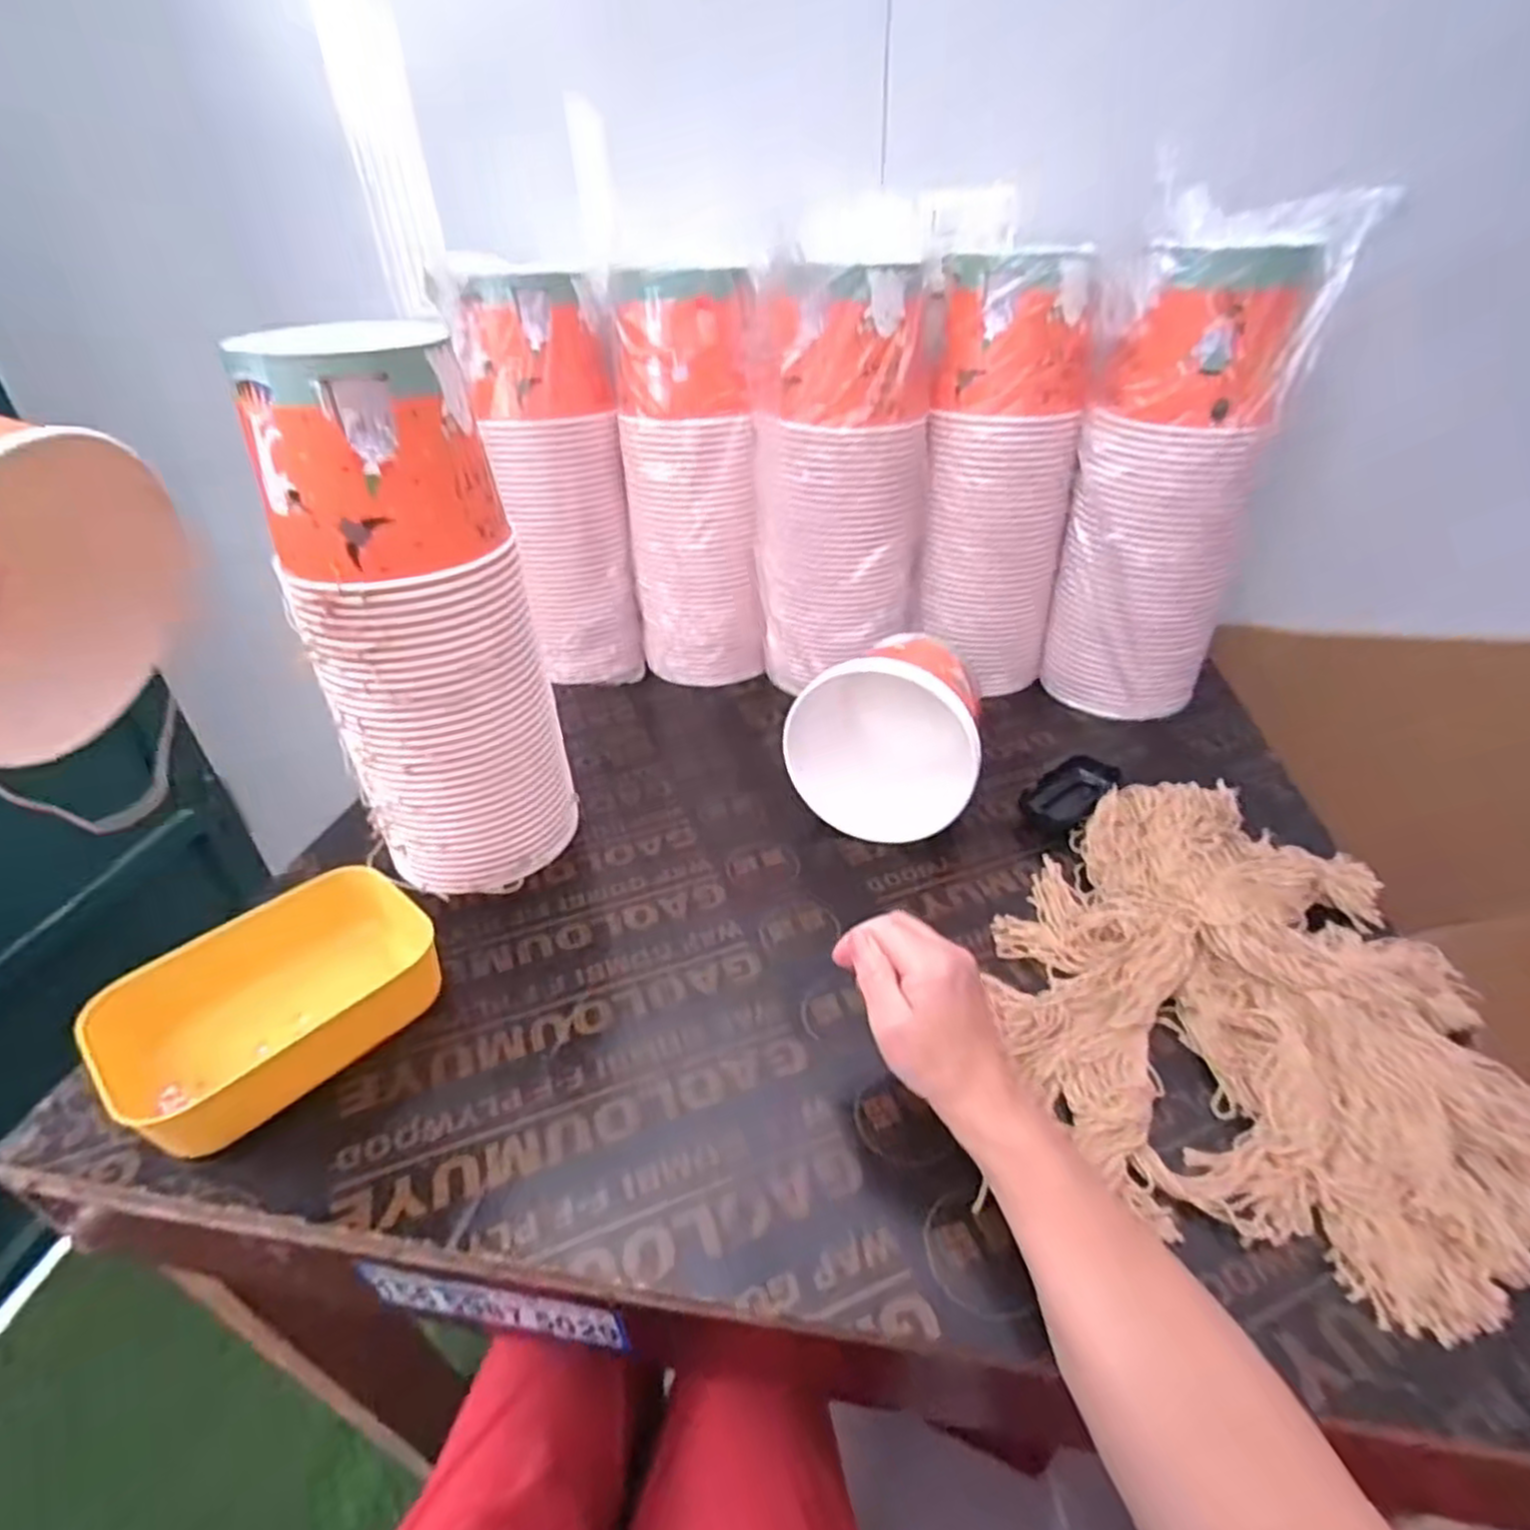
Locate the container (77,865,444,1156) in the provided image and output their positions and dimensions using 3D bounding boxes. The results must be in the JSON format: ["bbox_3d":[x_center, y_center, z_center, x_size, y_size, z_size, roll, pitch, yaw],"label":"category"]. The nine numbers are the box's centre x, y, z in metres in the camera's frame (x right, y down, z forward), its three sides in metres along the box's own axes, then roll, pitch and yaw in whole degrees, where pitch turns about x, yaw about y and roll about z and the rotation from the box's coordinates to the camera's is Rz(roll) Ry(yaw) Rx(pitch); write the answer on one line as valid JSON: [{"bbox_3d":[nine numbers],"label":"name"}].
[{"bbox_3d":[-0.331,0.158,0.519,0.140,0.063,0.204,24,42,32],"label":"container"}]

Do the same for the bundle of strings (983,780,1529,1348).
[{"bbox_3d":[0.322,0.142,0.505,0.292,0.057,0.351,10,37,17],"label":"bundle of strings"}]

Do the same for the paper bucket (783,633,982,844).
[{"bbox_3d":[0.116,-0.037,0.685,0.166,0.163,0.152,10,37,17],"label":"paper bucket"}]

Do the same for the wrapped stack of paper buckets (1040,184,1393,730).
[{"bbox_3d":[0.397,-0.269,0.739,0.182,0.437,0.146,15,38,26],"label":"wrapped stack of paper buckets"}]

